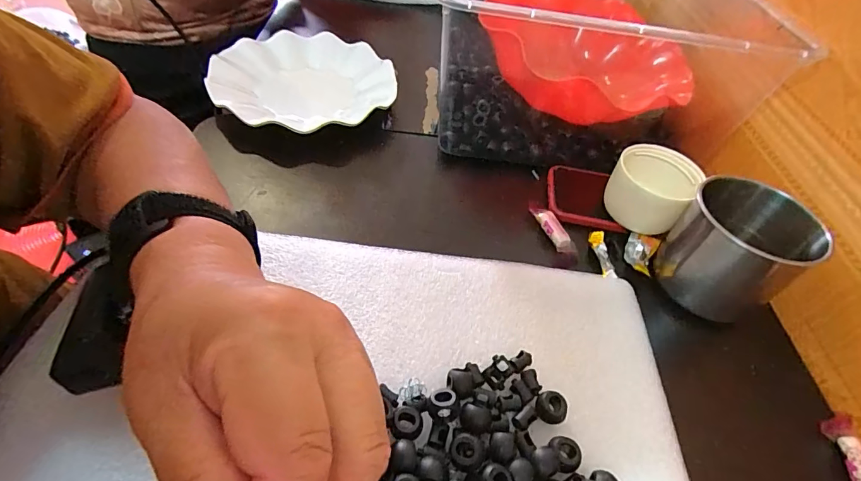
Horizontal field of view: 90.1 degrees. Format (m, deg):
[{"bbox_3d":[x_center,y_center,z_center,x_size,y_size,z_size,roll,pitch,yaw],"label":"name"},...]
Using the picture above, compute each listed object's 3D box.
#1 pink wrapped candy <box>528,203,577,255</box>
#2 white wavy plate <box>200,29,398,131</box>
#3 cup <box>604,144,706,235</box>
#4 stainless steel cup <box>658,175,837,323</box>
[{"bbox_3d":[0.102,-0.012,0.360,0.015,0.009,0.053,-16,53,-20],"label":"pink wrapped candy"},{"bbox_3d":[-0.127,-0.161,0.447,0.179,0.039,0.171,4,48,-4],"label":"white wavy plate"},{"bbox_3d":[0.185,-0.043,0.363,0.061,0.049,0.067,34,53,21],"label":"cup"},{"bbox_3d":[0.222,0.003,0.314,0.080,0.069,0.071,34,53,21],"label":"stainless steel cup"}]

